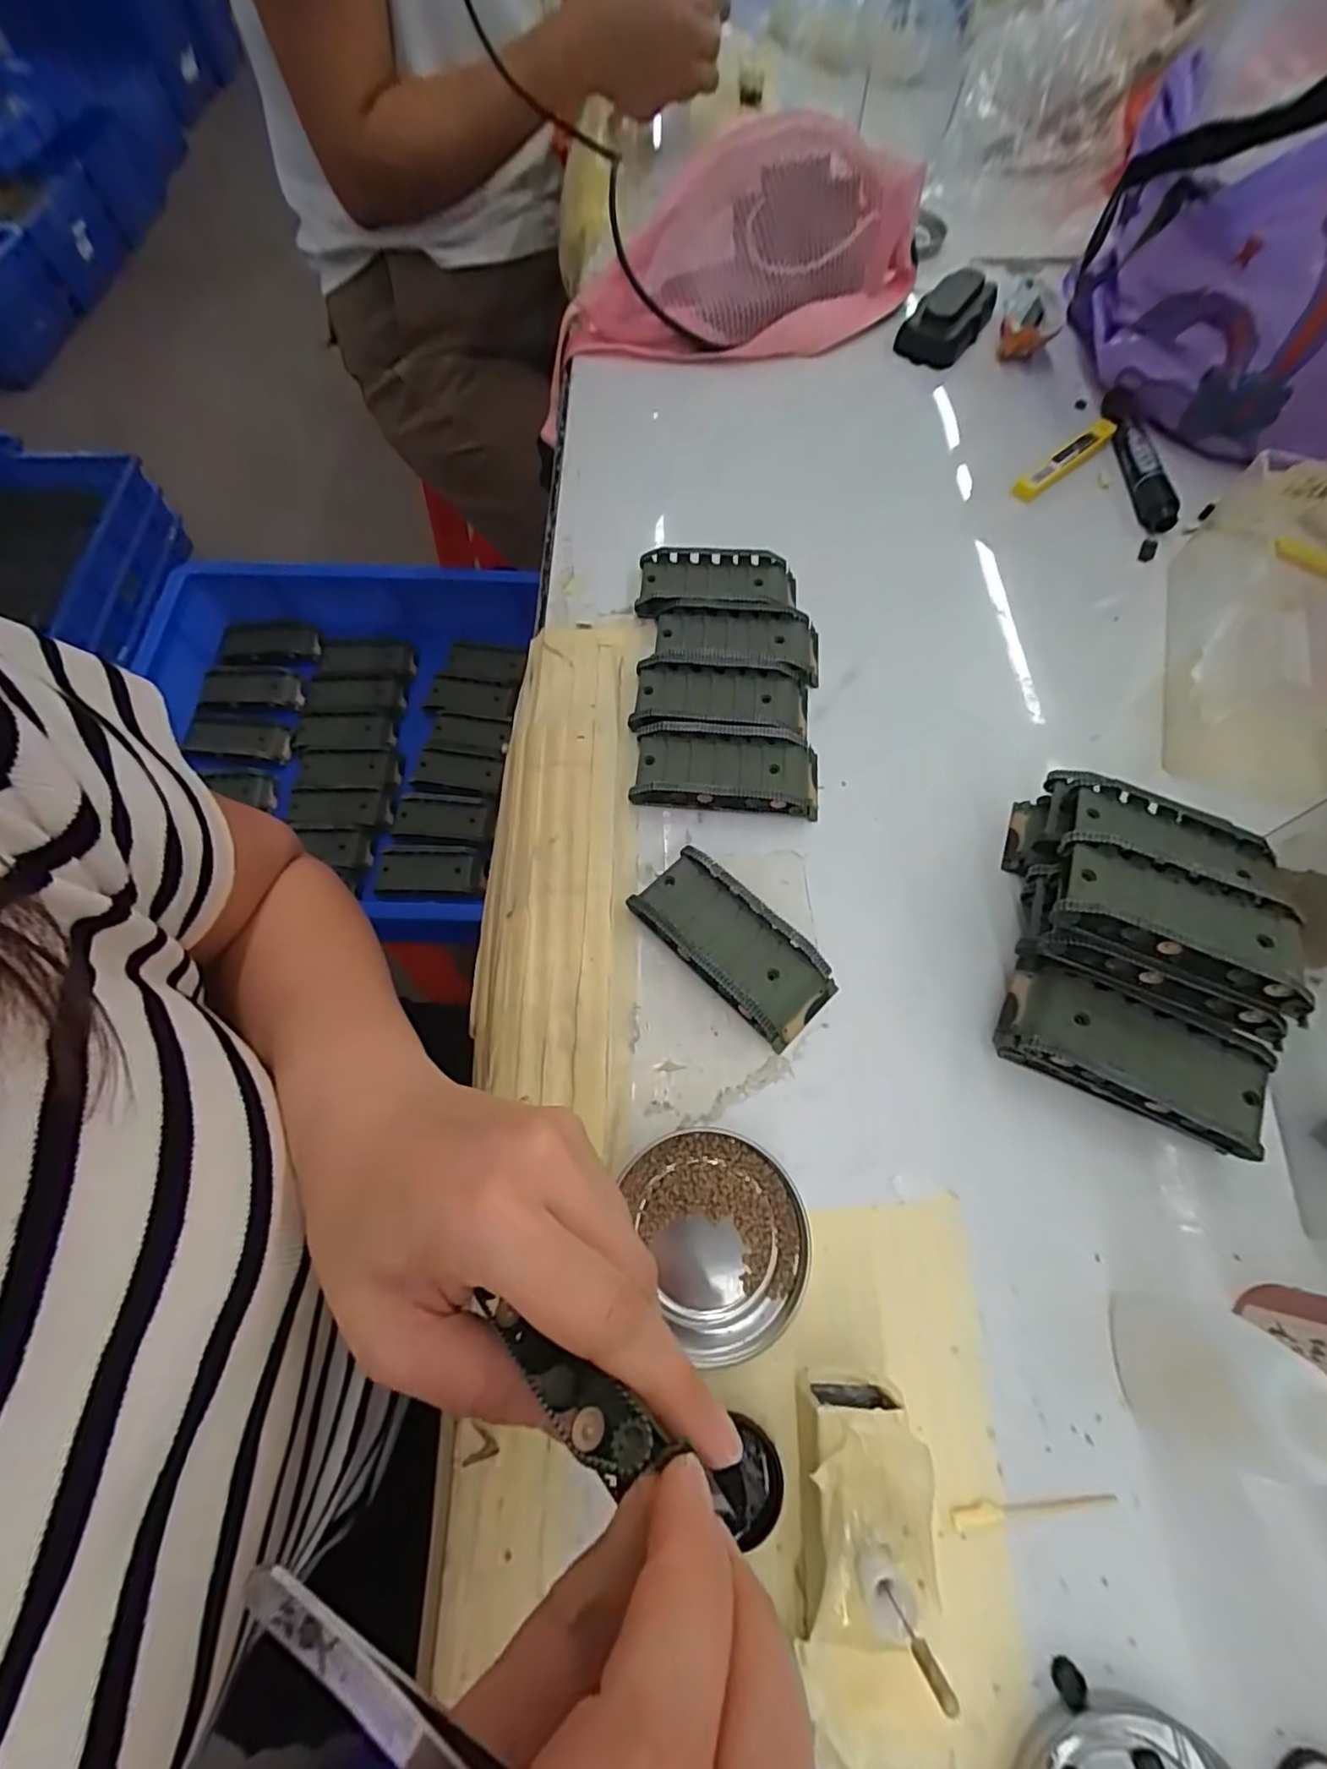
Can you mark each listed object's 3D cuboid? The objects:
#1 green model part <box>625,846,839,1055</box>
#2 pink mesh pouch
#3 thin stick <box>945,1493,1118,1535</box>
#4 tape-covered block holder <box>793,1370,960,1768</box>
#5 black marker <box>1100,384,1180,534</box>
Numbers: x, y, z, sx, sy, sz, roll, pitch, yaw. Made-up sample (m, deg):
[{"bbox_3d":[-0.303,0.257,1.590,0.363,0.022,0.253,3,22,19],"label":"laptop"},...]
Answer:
[{"bbox_3d":[0.032,0.028,0.288,0.096,0.019,0.044,42,73,16],"label":"green model part"},{"bbox_3d":[0.058,-0.475,0.477,0.319,0.119,0.108,-16,68,-7],"label":"pink mesh pouch"},{"bbox_3d":[0.130,0.218,0.215,0.059,0.004,0.007,-6,67,-3],"label":"thin stick"},{"bbox_3d":[0.062,0.212,0.195,0.040,0.043,0.085,4,67,1],"label":"tape-covered block holder"},{"bbox_3d":[0.331,-0.301,0.431,0.023,0.018,0.136,3,67,1],"label":"black marker"}]

